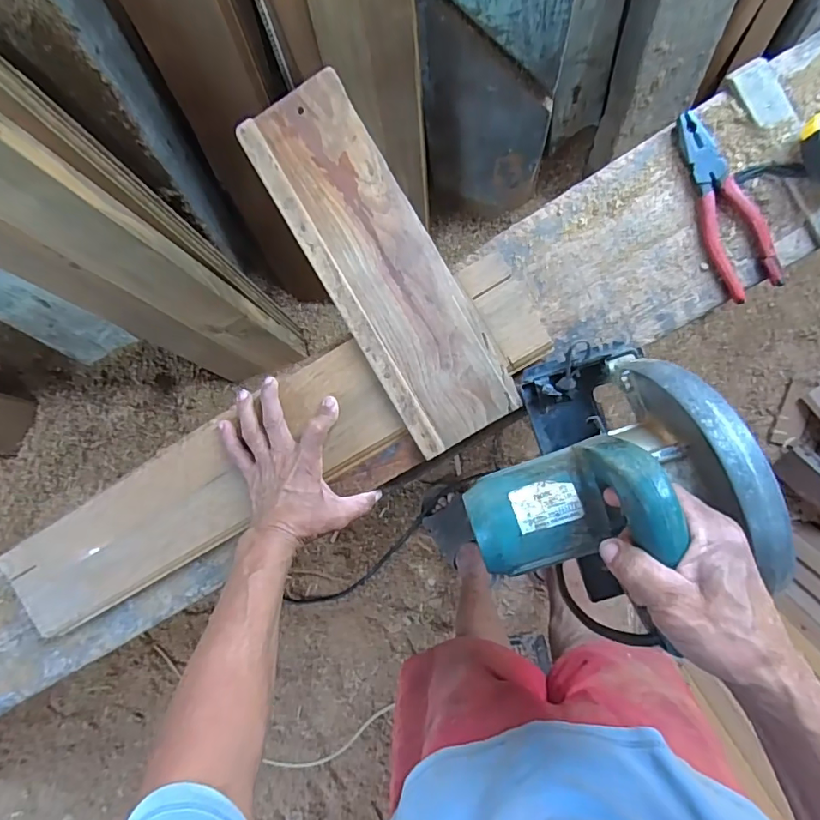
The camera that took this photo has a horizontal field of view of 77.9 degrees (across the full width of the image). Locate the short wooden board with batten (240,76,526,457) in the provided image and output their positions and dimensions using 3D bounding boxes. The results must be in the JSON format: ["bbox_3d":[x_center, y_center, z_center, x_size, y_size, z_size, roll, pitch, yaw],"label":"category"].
[{"bbox_3d":[-0.032,-0.149,0.530,0.122,0.030,0.395,-29,95,8],"label":"short wooden board with batten"}]

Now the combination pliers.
[{"bbox_3d":[0.318,-0.208,0.511,0.054,0.016,0.192,-22,96,7],"label":"combination pliers"}]

